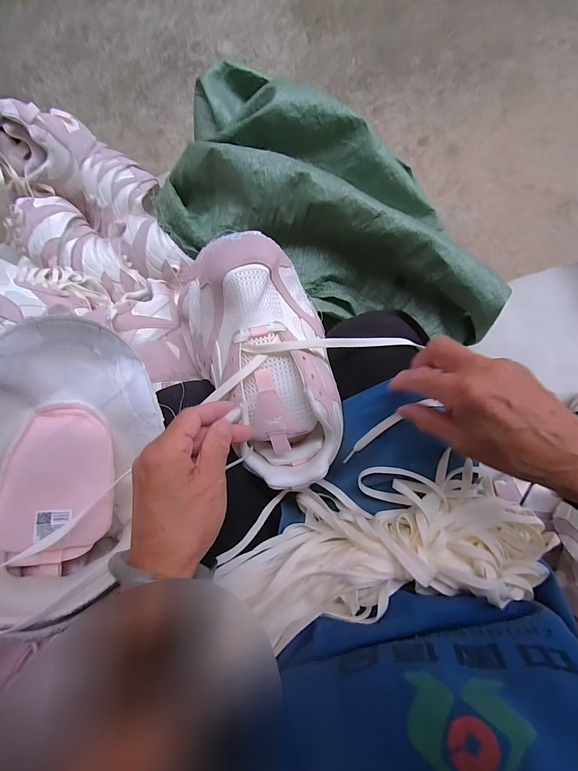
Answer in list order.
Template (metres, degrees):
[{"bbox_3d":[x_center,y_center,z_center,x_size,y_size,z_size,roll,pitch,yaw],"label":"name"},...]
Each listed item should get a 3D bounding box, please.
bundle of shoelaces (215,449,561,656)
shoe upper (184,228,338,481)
[{"bbox_3d":[0.081,0.152,0.320,0.290,0.088,0.131,-14,79,9],"label":"bundle of shoelaces"},{"bbox_3d":[-0.020,-0.021,0.318,0.120,0.060,0.237,-20,92,-5],"label":"shoe upper"}]

